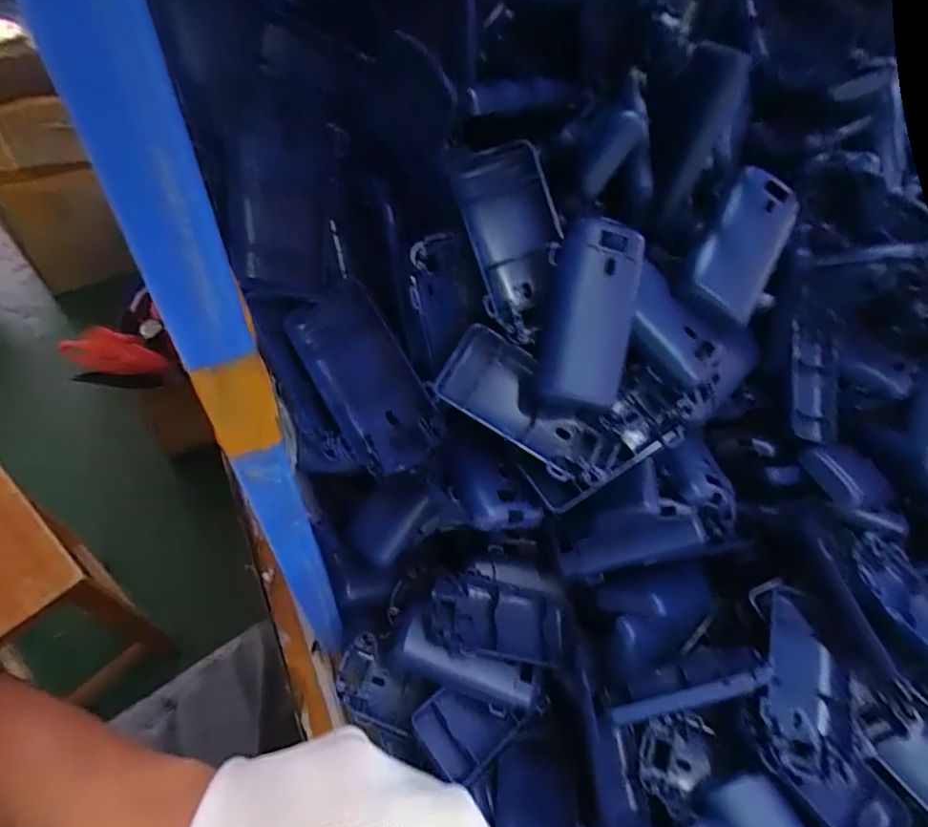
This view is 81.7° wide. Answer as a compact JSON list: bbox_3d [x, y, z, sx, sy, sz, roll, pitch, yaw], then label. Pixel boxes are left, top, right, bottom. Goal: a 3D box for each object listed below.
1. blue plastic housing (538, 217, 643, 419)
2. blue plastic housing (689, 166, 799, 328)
[{"bbox_3d":[0.063,-0.046,0.269,0.040,0.015,0.099,12,93,6],"label":"blue plastic housing"},{"bbox_3d":[0.153,-0.093,0.295,0.043,0.013,0.085,30,84,-12],"label":"blue plastic housing"}]

